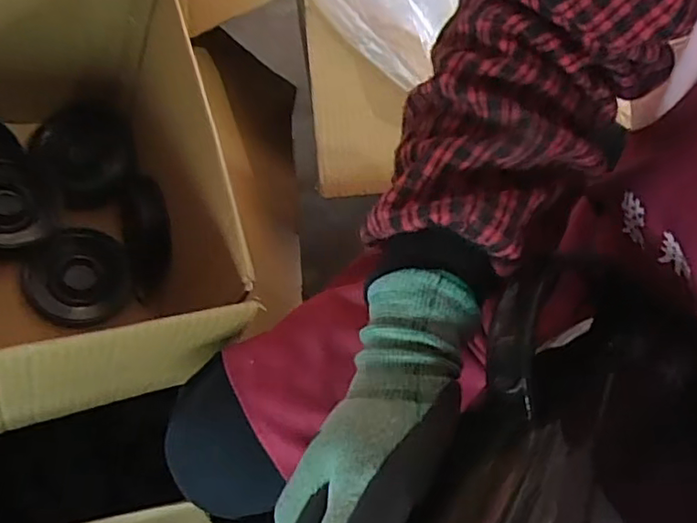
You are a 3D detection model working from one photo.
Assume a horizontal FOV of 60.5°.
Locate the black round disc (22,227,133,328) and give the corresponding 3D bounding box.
[{"bbox_3d":[-0.329,0.018,0.729,0.119,0.020,0.120,5,79,-26],"label":"black round disc"}]

